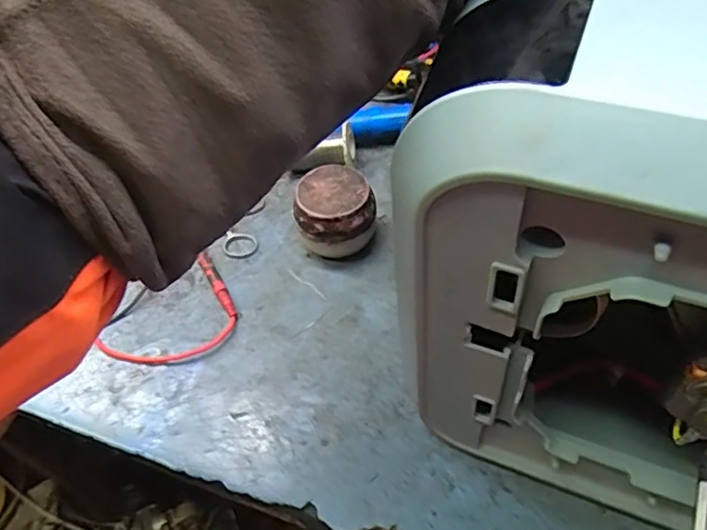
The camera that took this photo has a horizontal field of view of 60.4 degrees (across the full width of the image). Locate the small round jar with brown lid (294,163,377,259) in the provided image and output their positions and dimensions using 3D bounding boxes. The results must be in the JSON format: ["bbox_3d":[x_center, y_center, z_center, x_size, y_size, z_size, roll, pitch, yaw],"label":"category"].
[{"bbox_3d":[-0.016,-0.039,0.473,0.057,0.050,0.056,-3,52,3],"label":"small round jar with brown lid"}]

